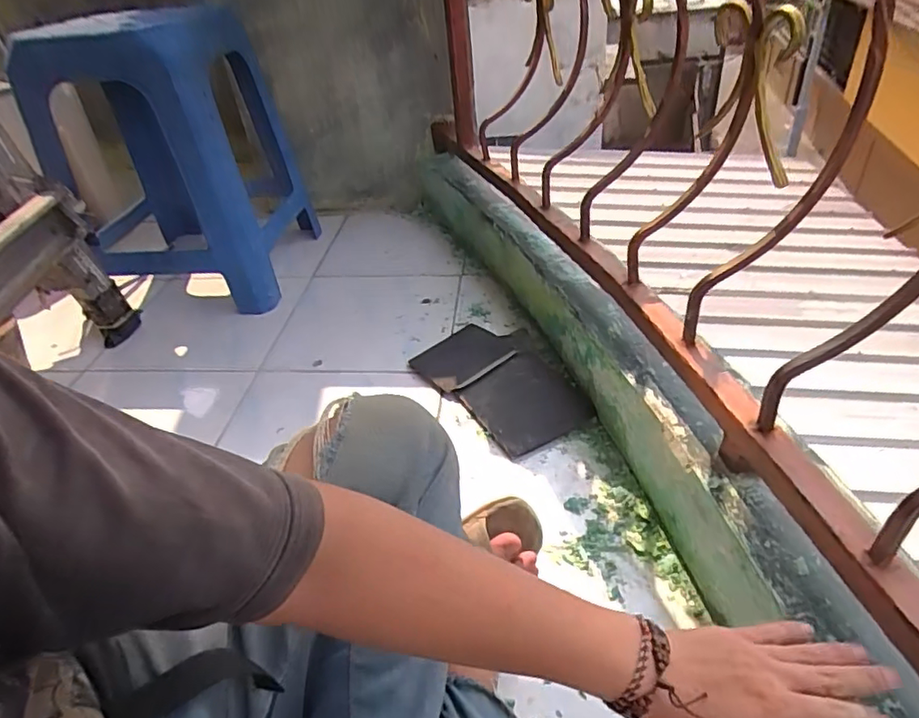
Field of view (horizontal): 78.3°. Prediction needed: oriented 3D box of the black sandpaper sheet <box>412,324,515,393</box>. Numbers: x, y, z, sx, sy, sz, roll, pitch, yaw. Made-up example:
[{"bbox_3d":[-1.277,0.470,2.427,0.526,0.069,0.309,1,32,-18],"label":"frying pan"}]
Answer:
[{"bbox_3d":[0.010,-0.008,0.886,0.156,0.010,0.121,-34,45,-30],"label":"black sandpaper sheet"}]

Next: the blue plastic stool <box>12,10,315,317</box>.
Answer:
[{"bbox_3d":[-0.522,-0.371,1.063,0.348,0.436,0.339,-2,38,7],"label":"blue plastic stool"}]

